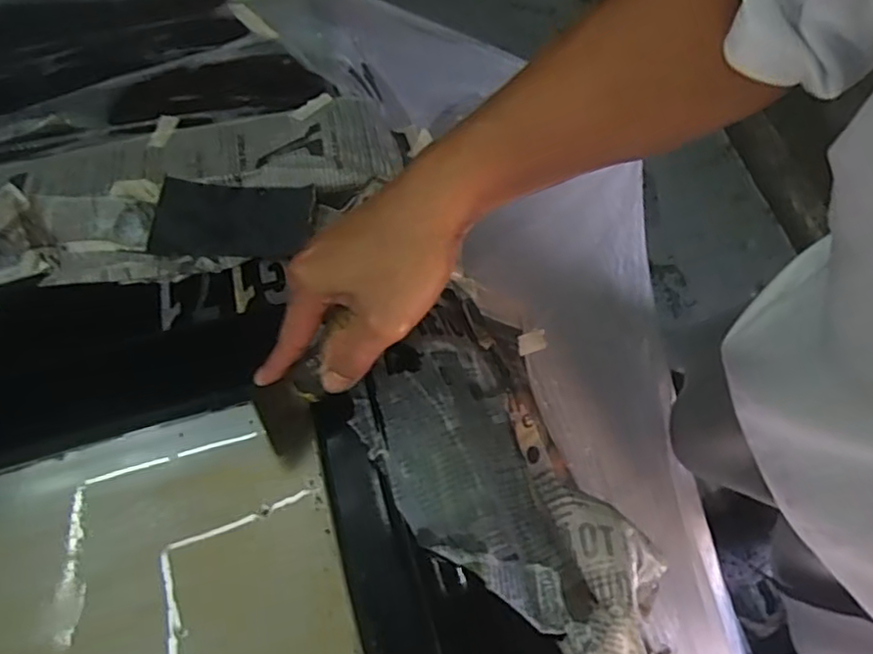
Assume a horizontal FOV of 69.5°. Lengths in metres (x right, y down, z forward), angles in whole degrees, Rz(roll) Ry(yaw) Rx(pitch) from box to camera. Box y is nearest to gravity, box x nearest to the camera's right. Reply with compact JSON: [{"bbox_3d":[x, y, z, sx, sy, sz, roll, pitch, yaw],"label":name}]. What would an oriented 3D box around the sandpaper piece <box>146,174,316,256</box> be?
[{"bbox_3d":[-0.154,-0.083,0.478,0.115,0.010,0.070,-1,59,-5],"label":"sandpaper piece"}]

